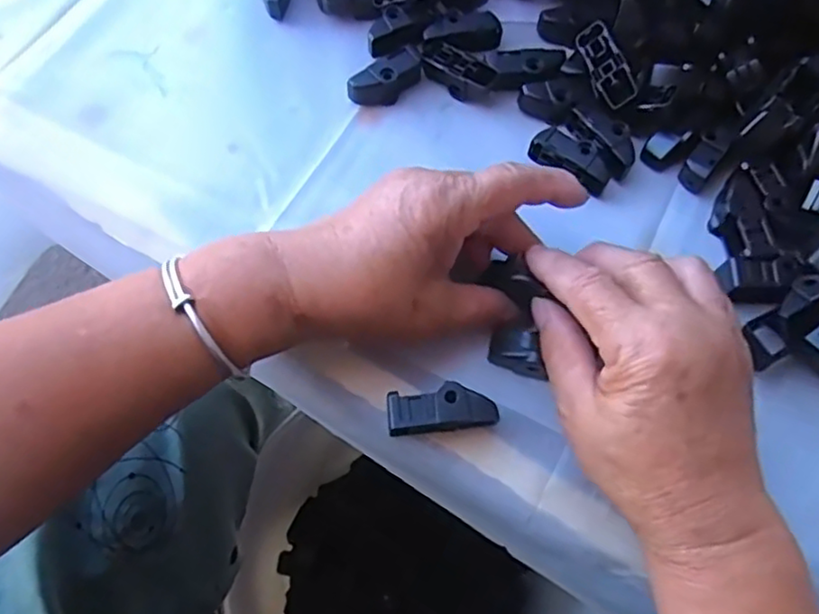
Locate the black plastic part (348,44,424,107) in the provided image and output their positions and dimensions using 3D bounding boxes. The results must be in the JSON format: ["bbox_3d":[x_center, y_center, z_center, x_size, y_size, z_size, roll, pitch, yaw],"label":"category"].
[{"bbox_3d":[-0.012,-0.130,0.376,0.045,0.020,0.017,-37,73,-17],"label":"black plastic part"}]

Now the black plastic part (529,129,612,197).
[{"bbox_3d":[0.088,-0.078,0.359,0.045,0.015,0.020,33,69,11],"label":"black plastic part"}]

